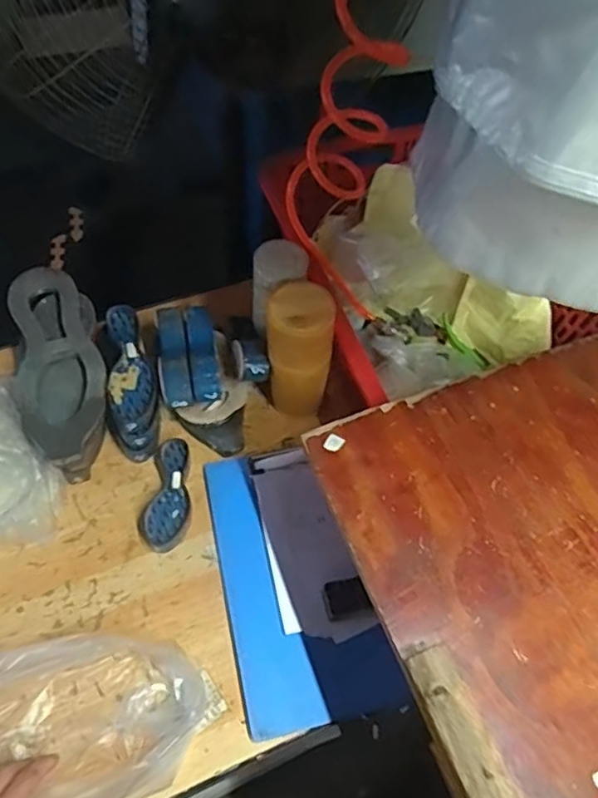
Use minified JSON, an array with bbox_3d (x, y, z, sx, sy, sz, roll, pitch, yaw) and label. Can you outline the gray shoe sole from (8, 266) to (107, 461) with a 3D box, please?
[{"bbox_3d":[-0.302,-0.051,0.749,0.105,0.033,0.278,-15,61,-12],"label":"gray shoe sole"}]

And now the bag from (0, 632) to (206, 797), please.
[{"bbox_3d":[-0.251,0.330,0.590,0.301,0.062,0.170,-18,62,-13],"label":"bag"}]

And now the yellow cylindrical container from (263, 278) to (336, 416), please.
[{"bbox_3d":[0.000,-0.052,0.739,0.081,0.198,0.069,0,59,-3],"label":"yellow cylindrical container"}]

